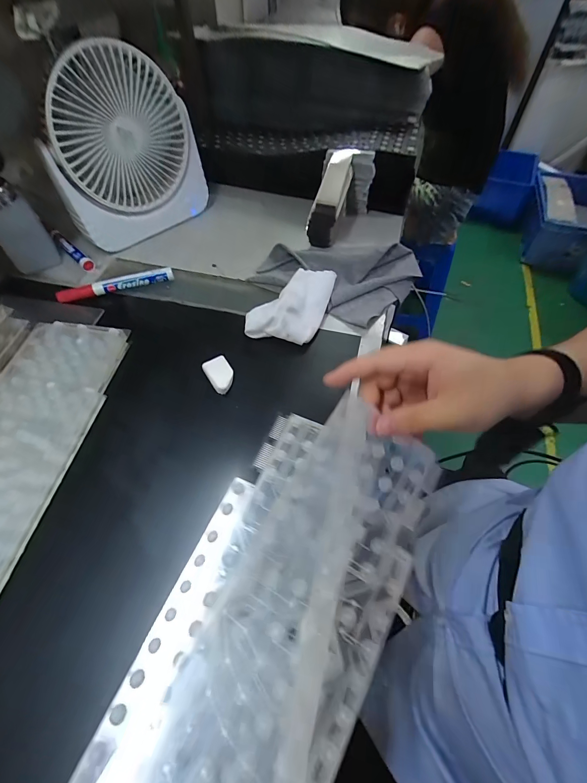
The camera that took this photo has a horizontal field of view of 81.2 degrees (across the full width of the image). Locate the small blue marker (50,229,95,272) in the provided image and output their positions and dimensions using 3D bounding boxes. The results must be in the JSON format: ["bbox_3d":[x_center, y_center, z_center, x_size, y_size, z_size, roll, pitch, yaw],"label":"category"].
[{"bbox_3d":[-0.312,-0.197,0.482,0.100,0.019,0.014,37,63,23],"label":"small blue marker"}]

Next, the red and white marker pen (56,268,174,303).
[{"bbox_3d":[-0.224,-0.135,0.436,0.139,0.017,0.017,-14,56,-9],"label":"red and white marker pen"}]

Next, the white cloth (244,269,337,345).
[{"bbox_3d":[0.000,-0.105,0.402,0.075,0.032,0.113,14,56,10],"label":"white cloth"}]

